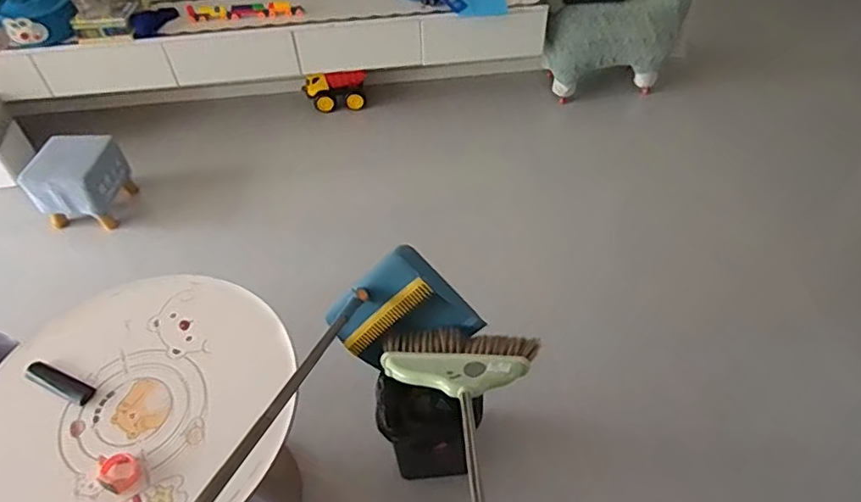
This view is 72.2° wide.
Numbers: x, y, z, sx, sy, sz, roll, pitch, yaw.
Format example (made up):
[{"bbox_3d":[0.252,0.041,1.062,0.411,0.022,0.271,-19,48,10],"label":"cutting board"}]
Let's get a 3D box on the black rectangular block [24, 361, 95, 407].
[{"bbox_3d":[-0.668,0.238,1.066,0.133,0.027,0.039,17,51,17],"label":"black rectangular block"}]

